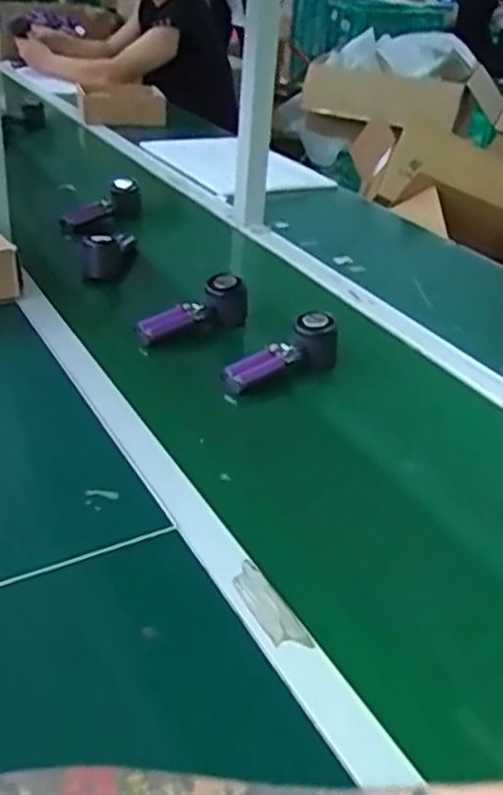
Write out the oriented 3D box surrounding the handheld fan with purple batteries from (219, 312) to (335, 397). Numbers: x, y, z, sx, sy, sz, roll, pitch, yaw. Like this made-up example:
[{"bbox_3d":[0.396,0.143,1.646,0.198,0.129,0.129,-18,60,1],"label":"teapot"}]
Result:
[{"bbox_3d":[0.038,-0.049,0.934,0.155,0.054,0.045,-26,40,-15],"label":"handheld fan with purple batteries"}]

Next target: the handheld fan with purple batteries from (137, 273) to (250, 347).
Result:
[{"bbox_3d":[-0.078,-0.110,1.026,0.161,0.062,0.041,-25,41,-20],"label":"handheld fan with purple batteries"}]

